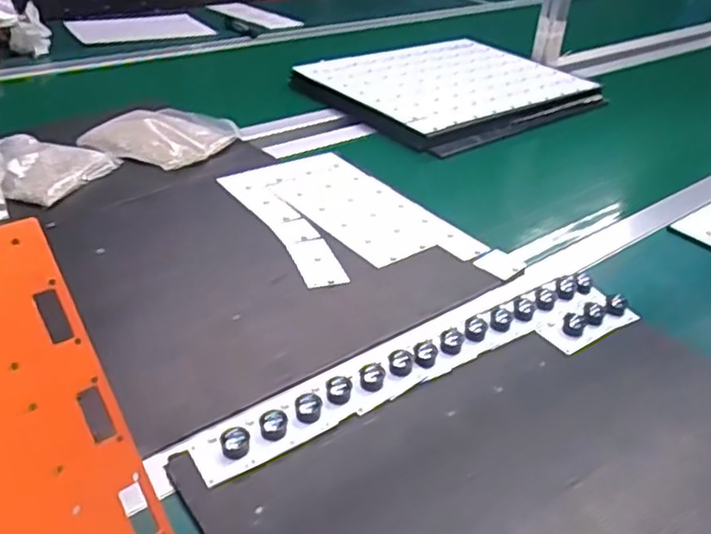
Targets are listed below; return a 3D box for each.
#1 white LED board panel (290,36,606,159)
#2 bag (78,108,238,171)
[{"bbox_3d":[0.166,-0.340,1.250,0.471,0.042,0.392,-21,41,-34],"label":"white LED board panel"},{"bbox_3d":[-0.274,-0.188,0.947,0.167,0.028,0.153,17,35,18],"label":"bag"}]

